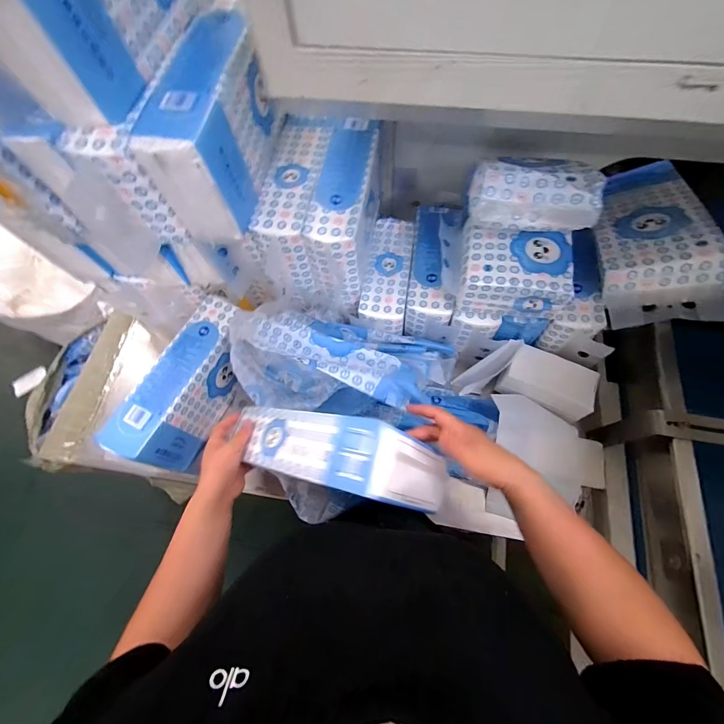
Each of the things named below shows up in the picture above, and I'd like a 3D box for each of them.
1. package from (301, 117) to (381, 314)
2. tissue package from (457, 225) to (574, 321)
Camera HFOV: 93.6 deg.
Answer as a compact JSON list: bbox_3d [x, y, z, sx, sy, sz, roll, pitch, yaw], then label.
[{"bbox_3d":[-0.027,-0.271,0.652,0.094,0.202,0.270,11,68,7],"label":"package"},{"bbox_3d":[0.267,-0.155,0.604,0.180,0.097,0.129,8,68,6],"label":"tissue package"}]

